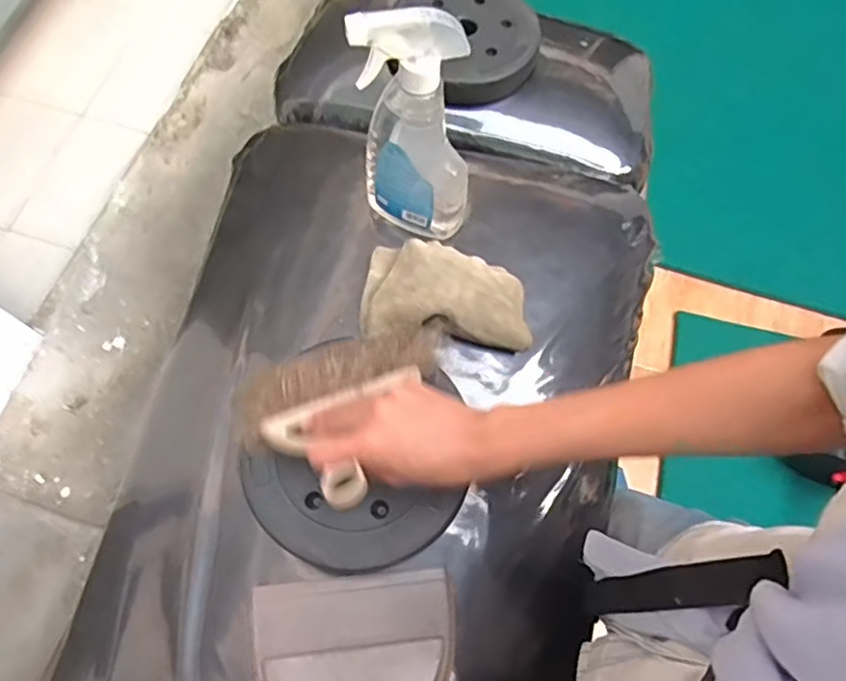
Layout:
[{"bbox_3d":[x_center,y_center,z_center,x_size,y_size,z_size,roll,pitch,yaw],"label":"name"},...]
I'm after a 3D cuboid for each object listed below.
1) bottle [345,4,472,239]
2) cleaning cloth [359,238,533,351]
[{"bbox_3d":[-0.006,-0.169,0.529,0.100,0.210,0.048,16,68,6],"label":"bottle"},{"bbox_3d":[0.023,-0.042,0.573,0.153,0.040,0.086,8,67,2],"label":"cleaning cloth"}]

